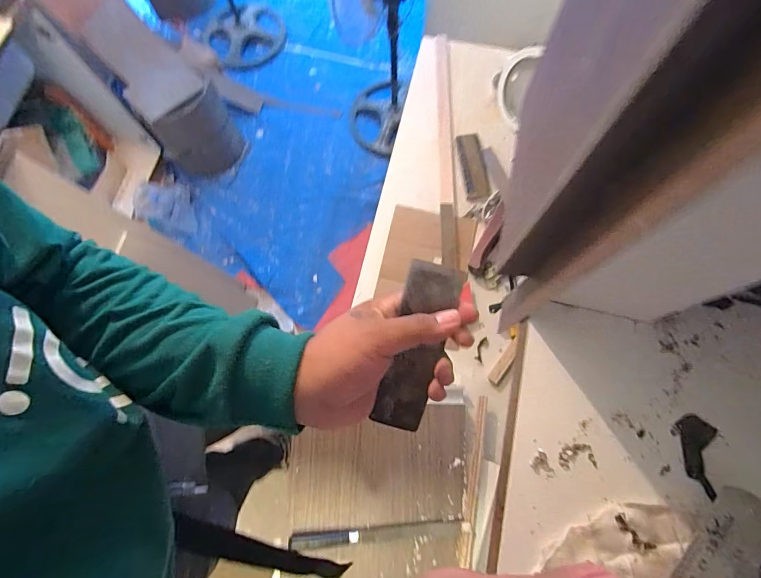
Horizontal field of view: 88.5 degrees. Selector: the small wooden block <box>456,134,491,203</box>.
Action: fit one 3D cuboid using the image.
[{"bbox_3d":[0.227,-0.298,0.955,0.054,0.021,0.184,-6,73,0],"label":"small wooden block"}]

